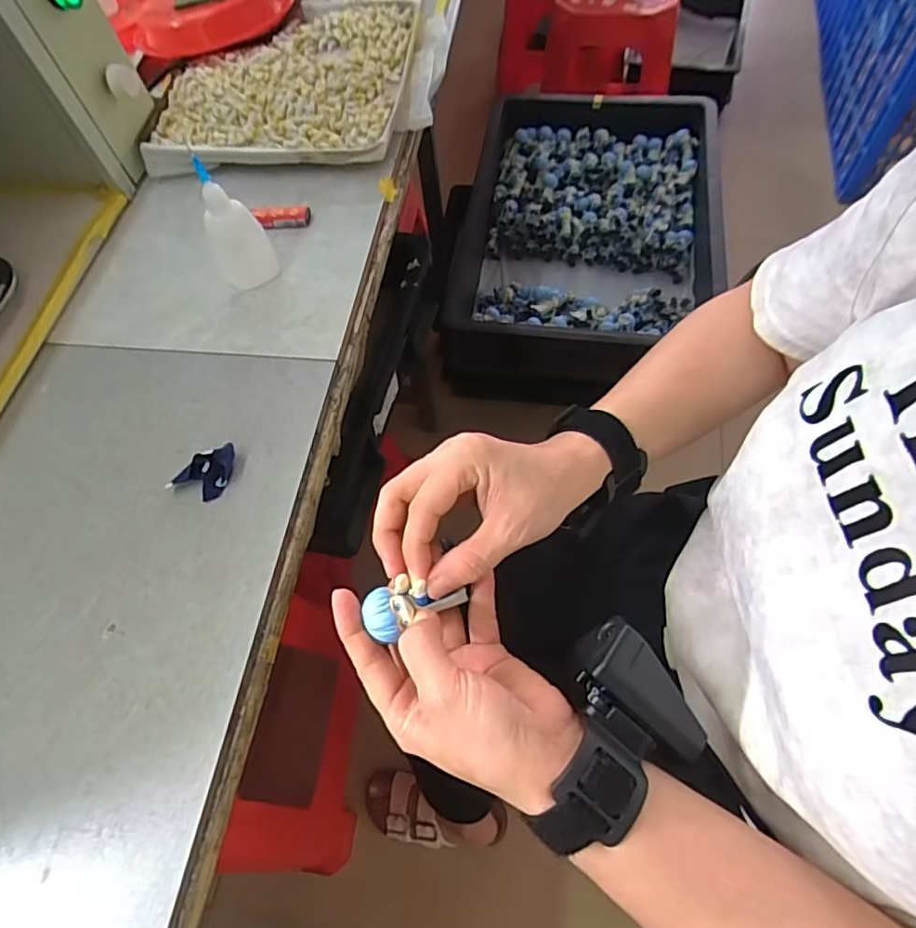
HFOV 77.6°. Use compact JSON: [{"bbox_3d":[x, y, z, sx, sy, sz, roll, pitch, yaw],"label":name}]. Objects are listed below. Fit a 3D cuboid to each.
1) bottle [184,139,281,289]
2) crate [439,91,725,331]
[{"bbox_3d":[-0.169,-0.181,0.434,0.039,0.096,0.037,-26,63,-9],"label":"bottle"},{"bbox_3d":[0.223,-0.413,1.011,0.424,0.163,0.570,4,62,7],"label":"crate"}]

